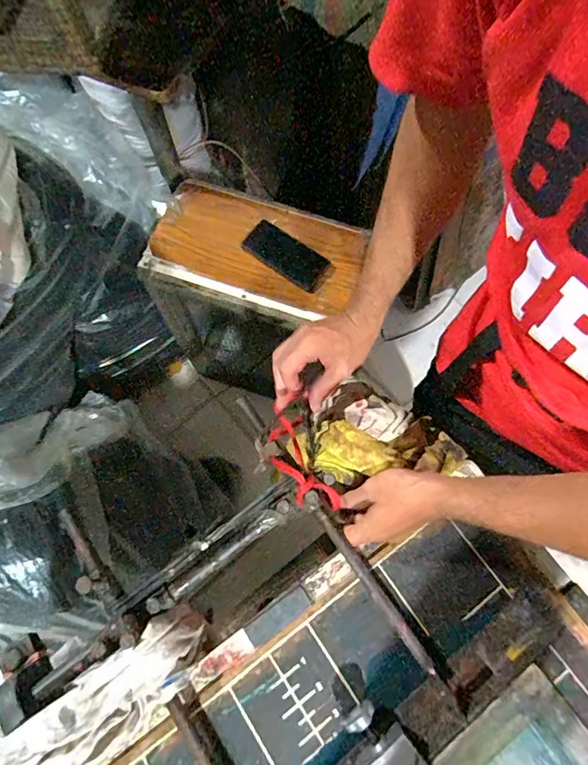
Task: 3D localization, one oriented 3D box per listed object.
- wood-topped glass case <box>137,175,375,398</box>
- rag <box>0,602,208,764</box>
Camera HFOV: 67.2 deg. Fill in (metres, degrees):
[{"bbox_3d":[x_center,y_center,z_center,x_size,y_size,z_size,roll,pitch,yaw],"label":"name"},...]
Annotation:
[{"bbox_3d":[-0.087,-0.173,1.117,0.415,0.581,0.228,18,71,6],"label":"wood-topped glass case"},{"bbox_3d":[-0.189,0.323,0.431,0.233,0.066,0.080,-35,74,-12],"label":"rag"}]

